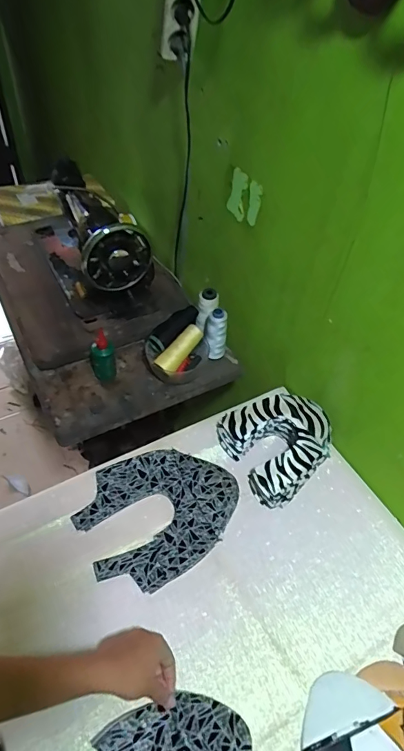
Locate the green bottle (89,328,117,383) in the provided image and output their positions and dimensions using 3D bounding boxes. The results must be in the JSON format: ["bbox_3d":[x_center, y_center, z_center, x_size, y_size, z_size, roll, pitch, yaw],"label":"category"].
[{"bbox_3d":[-0.190,-0.032,0.837,0.045,0.093,0.039,-10,50,-13],"label":"green bottle"}]

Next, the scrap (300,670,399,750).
[{"bbox_3d":[0.167,0.403,0.536,0.123,0.011,0.061,-13,51,-15],"label":"scrap"}]

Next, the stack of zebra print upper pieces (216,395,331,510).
[{"bbox_3d":[0.134,0.110,0.743,0.162,0.078,0.167,-24,55,-23],"label":"stack of zebra print upper pieces"}]

